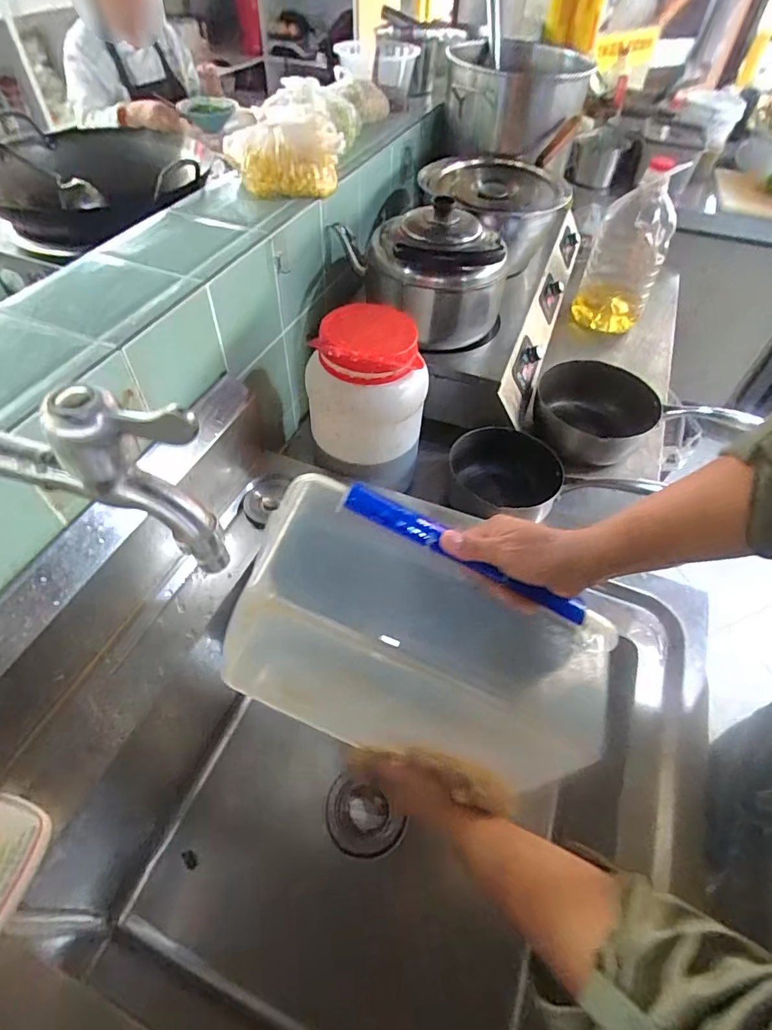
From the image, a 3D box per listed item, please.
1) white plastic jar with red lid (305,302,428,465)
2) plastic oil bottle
[{"bbox_3d":[-0.024,-0.180,0.706,0.148,0.163,0.136,1,51,-2],"label":"white plastic jar with red lid"},{"bbox_3d":[0.524,-0.574,1.078,0.148,0.312,0.135,22,54,14],"label":"plastic oil bottle"}]

